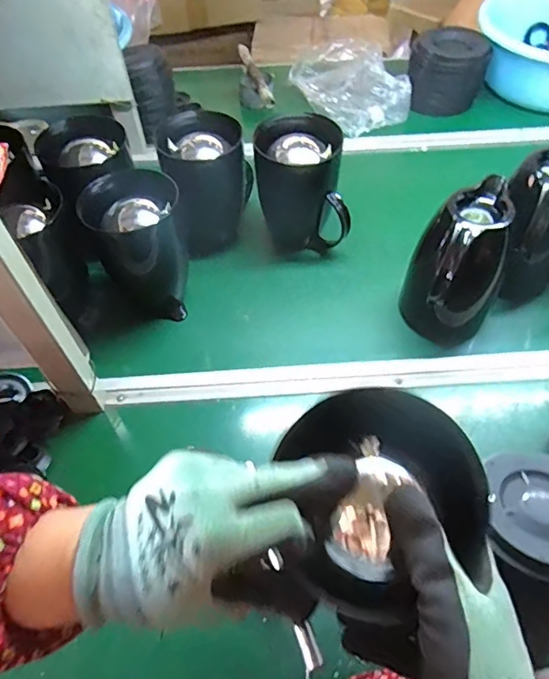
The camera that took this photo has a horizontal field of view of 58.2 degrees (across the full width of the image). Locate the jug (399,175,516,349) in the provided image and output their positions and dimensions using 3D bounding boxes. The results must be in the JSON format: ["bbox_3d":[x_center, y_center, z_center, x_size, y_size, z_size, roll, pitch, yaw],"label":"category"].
[{"bbox_3d":[0.242,-0.086,0.660,0.111,0.193,0.152,23,57,17],"label":"jug"}]

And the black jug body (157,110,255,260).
[{"bbox_3d":[-0.105,-0.239,0.790,0.129,0.179,0.129,-6,53,-3],"label":"black jug body"}]

